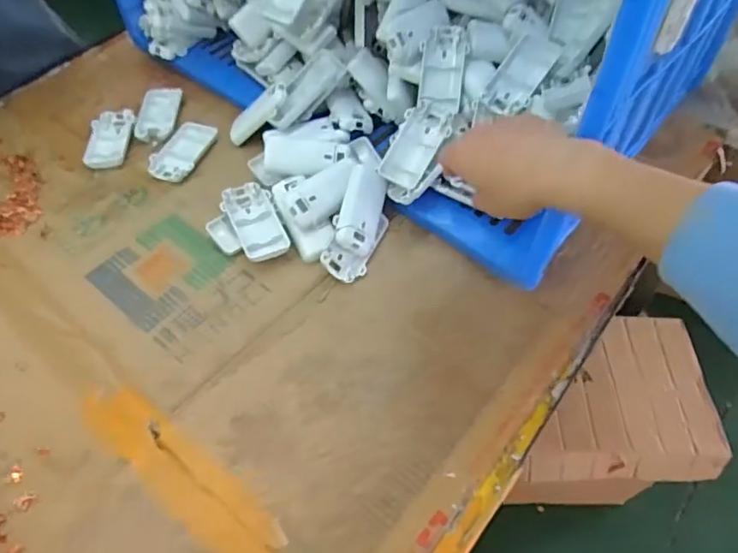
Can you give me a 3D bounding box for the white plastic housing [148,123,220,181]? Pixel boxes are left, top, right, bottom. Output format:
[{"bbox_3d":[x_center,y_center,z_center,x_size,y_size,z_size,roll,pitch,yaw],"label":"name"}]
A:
[{"bbox_3d":[-0.221,-0.149,0.675,0.048,0.010,0.093,19,57,12],"label":"white plastic housing"}]

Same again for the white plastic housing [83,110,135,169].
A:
[{"bbox_3d":[-0.313,-0.167,0.692,0.050,0.009,0.096,-5,55,-4],"label":"white plastic housing"}]

